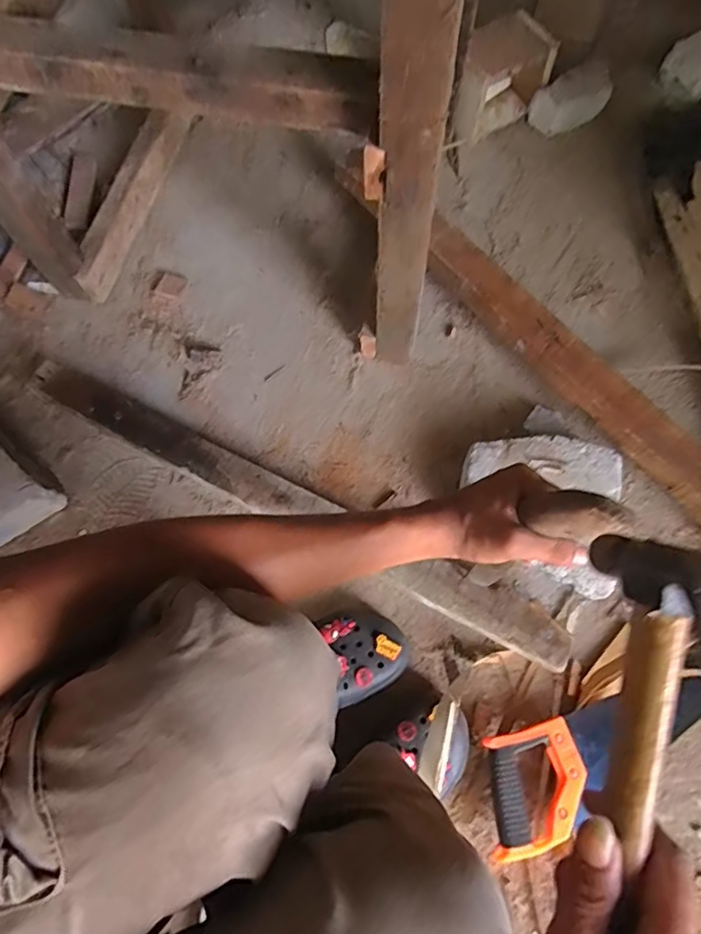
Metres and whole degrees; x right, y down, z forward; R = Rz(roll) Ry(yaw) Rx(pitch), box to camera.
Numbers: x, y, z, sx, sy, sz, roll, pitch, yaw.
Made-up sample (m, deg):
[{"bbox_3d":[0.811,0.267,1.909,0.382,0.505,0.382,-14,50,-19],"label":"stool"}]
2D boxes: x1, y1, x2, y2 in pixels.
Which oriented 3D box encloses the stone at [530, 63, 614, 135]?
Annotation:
[{"bbox_3d":[0.390,-0.646,0.969,0.133,0.071,0.060,-15,71,-4],"label":"stone"}]

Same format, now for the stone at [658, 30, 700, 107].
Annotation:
[{"bbox_3d":[0.615,-0.721,0.986,0.080,0.067,0.094,5,71,3],"label":"stone"}]

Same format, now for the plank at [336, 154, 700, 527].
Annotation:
[{"bbox_3d":[0.312,-0.131,0.755,0.081,0.050,0.931,-39,74,-11],"label":"plank"}]

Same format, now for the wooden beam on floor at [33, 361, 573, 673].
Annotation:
[{"bbox_3d":[-0.081,0.046,0.743,0.791,0.055,0.078,27,73,11],"label":"wooden beam on floor"}]

